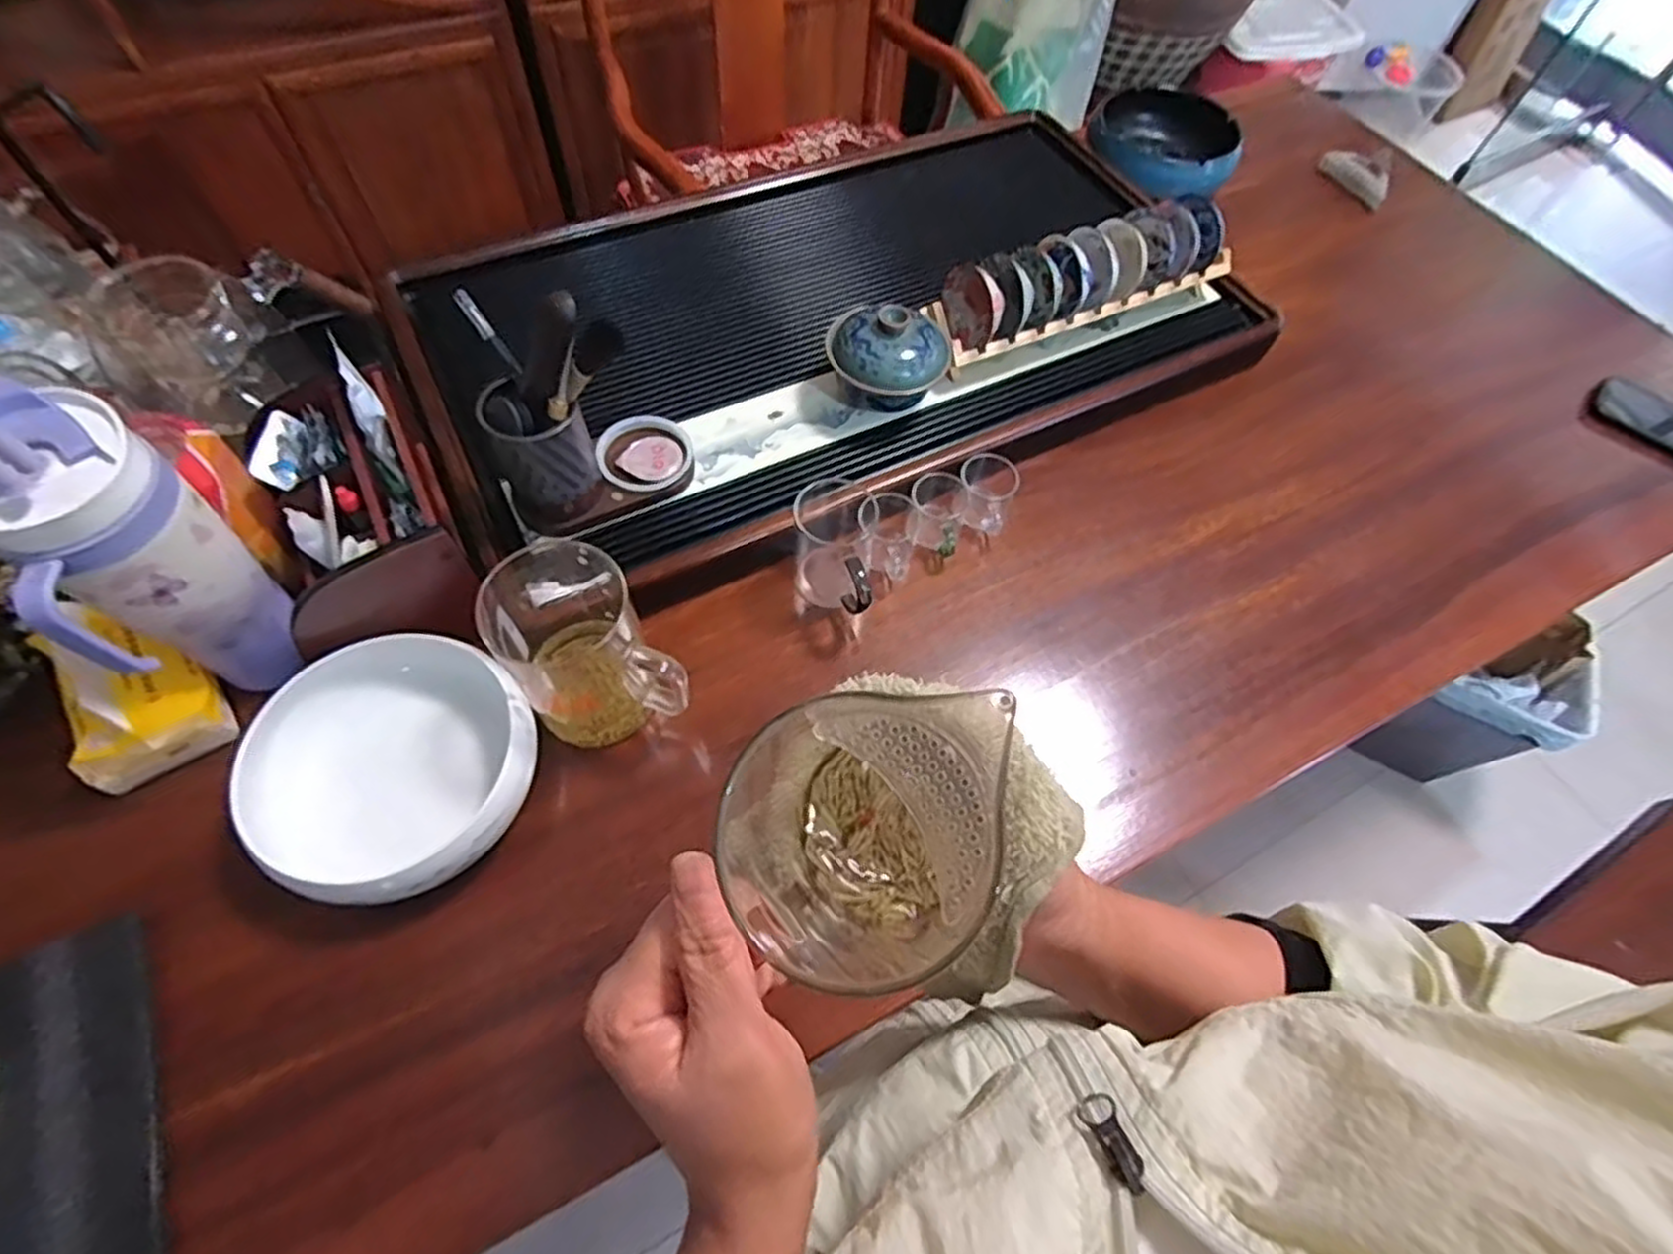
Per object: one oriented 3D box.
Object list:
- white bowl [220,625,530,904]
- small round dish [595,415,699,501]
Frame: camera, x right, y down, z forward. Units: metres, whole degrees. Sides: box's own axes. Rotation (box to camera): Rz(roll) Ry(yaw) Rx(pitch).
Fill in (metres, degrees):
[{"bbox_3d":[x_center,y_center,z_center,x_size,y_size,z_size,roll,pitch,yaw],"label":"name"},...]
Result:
[{"bbox_3d":[-0.311,0.102,0.543,0.179,0.079,0.178,2,61,-4],"label":"white bowl"},{"bbox_3d":[-0.170,-0.152,0.679,0.083,0.026,0.077,2,62,-3],"label":"small round dish"}]

